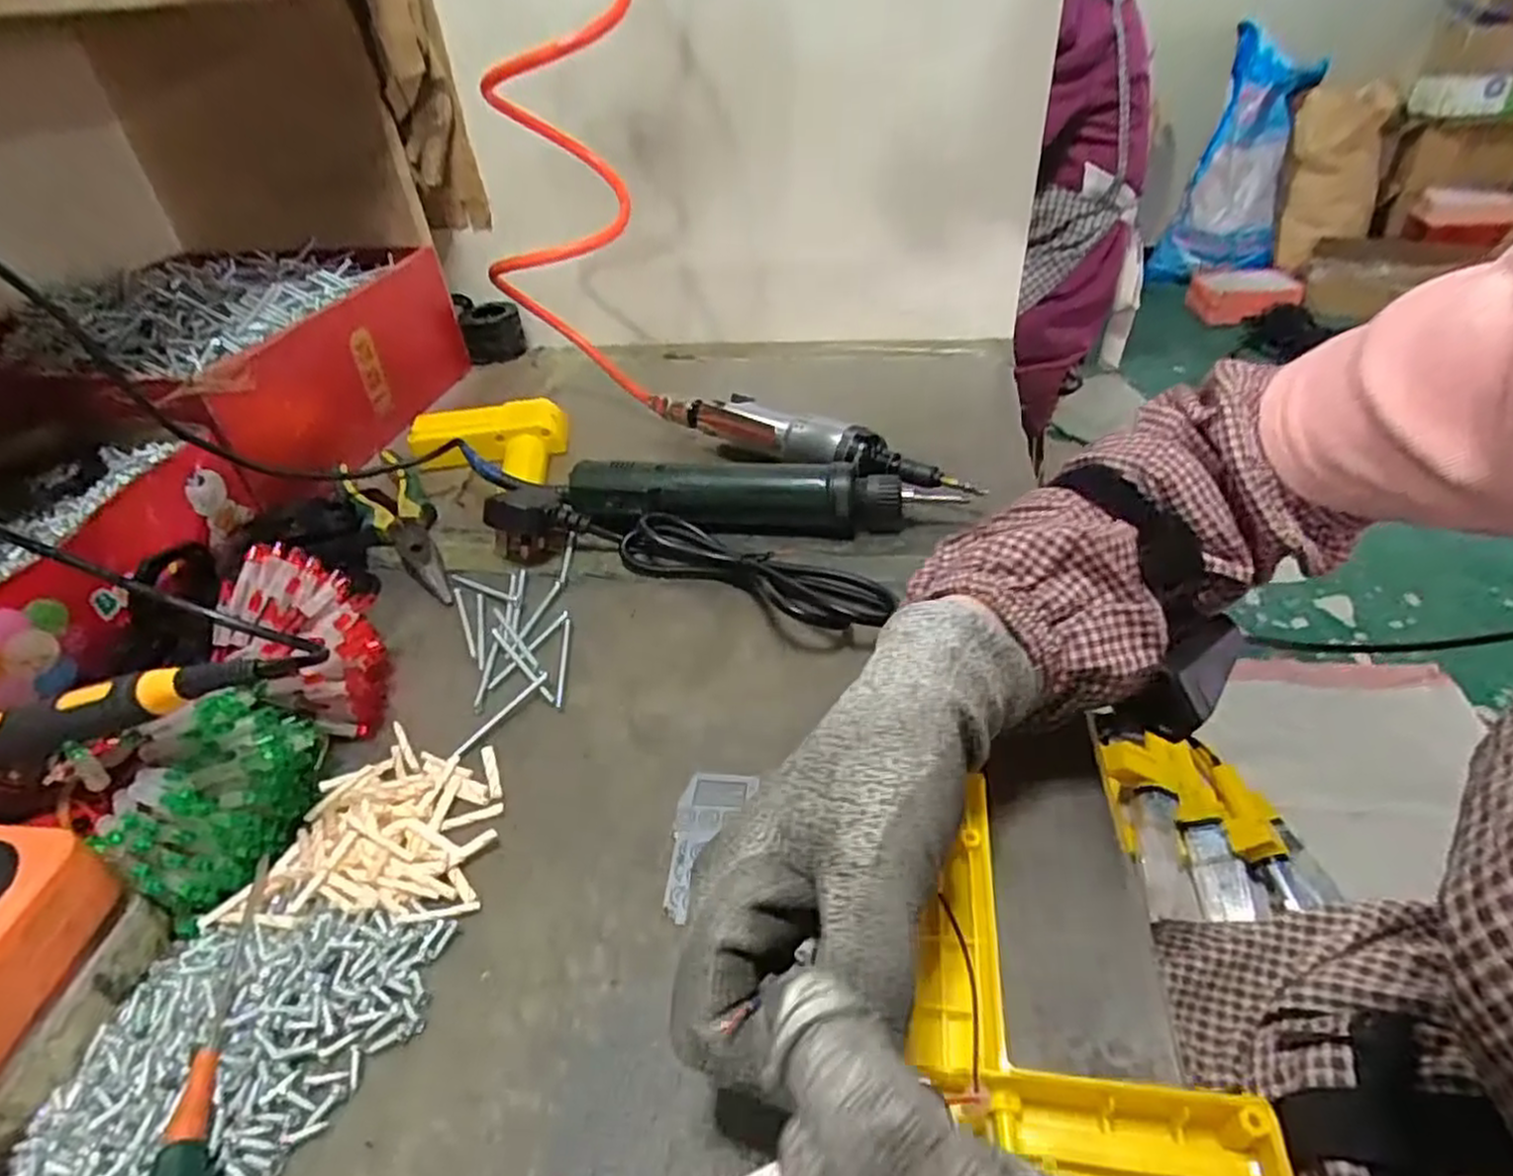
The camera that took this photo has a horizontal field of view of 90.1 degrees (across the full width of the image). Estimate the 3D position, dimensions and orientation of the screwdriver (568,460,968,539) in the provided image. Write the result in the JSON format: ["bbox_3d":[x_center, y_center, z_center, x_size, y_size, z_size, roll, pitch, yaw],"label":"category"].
[{"bbox_3d":[0.001,-0.056,0.480,0.249,0.038,0.038,2,39,8],"label":"screwdriver"}]

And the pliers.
[{"bbox_3d":[-0.237,-0.047,0.505,0.042,0.025,0.188,-26,43,-24],"label":"pliers"}]

